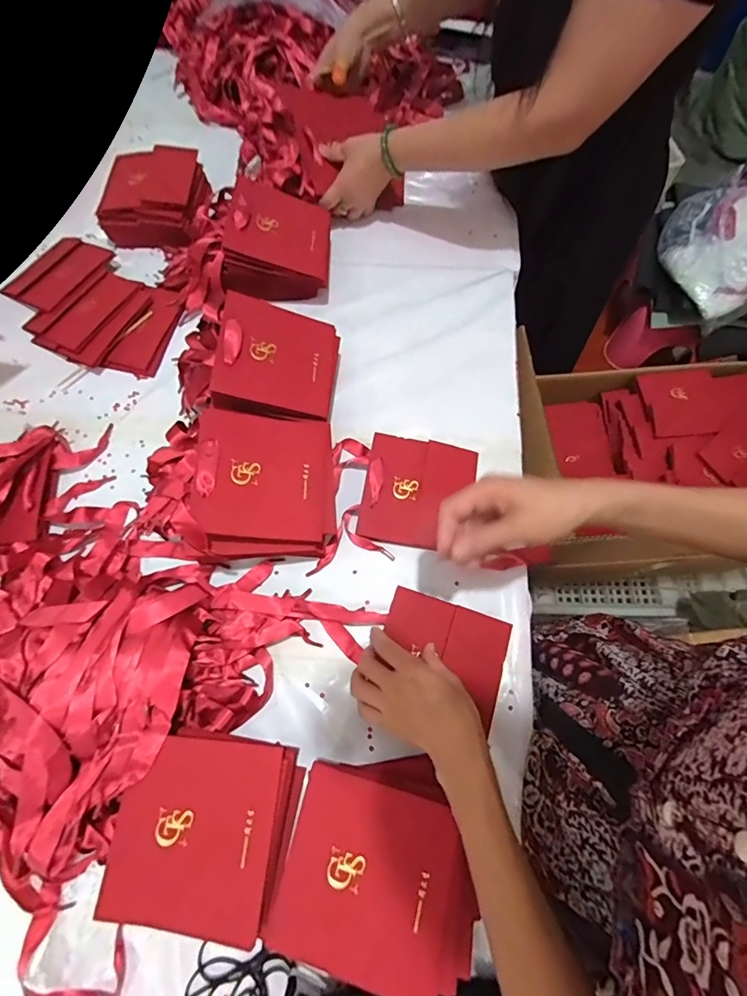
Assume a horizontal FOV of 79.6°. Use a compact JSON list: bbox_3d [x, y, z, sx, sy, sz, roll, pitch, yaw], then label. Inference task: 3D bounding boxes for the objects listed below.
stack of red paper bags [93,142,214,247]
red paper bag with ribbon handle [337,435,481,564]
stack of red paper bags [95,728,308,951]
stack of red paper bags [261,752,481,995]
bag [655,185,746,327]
[{"bbox_3d":[-0.353,-0.494,0.729,0.161,0.064,0.161,2,69,2],"label":"stack of red paper bags"},{"bbox_3d":[0.031,-0.008,0.563,0.175,0.014,0.153,12,70,5],"label":"red paper bag with ribbon handle"},{"bbox_3d":[-0.153,0.305,0.421,0.149,0.061,0.146,11,70,5],"label":"stack of red paper bags"},{"bbox_3d":[0.009,0.326,0.408,0.166,0.066,0.154,13,70,6],"label":"stack of red paper bags"},{"bbox_3d":[0.738,-0.520,0.932,0.269,0.077,0.279,-22,71,-7],"label":"bag"}]

